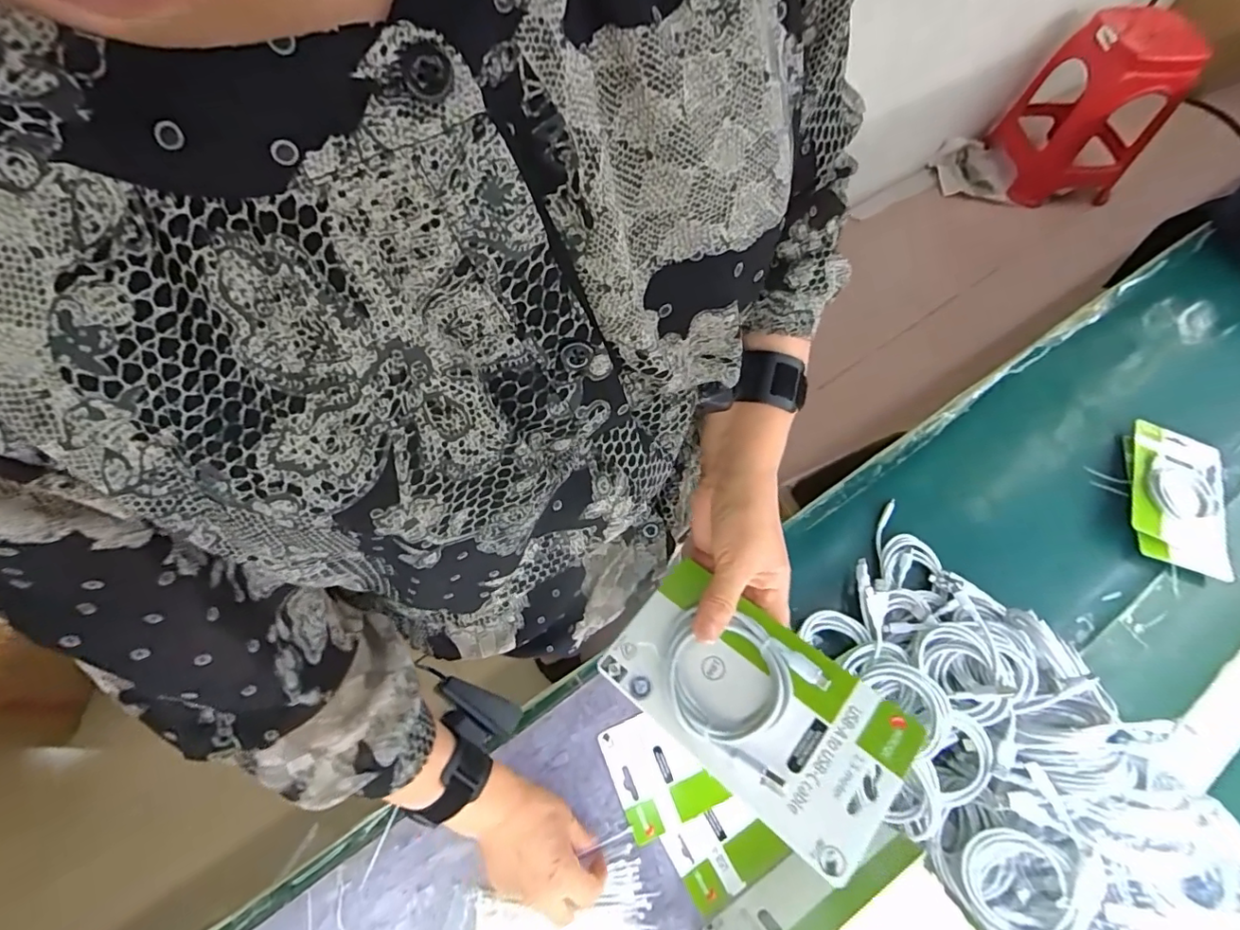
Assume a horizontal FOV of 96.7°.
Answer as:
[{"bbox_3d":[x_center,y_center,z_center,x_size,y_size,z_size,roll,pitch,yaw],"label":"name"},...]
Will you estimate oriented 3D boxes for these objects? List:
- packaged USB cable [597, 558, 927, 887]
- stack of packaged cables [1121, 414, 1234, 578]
[{"bbox_3d":[0.079,0.145,0.343,0.178,0.017,0.095,34,72,26],"label":"packaged USB cable"},{"bbox_3d":[0.688,0.033,0.686,0.108,0.036,0.201,19,64,5],"label":"stack of packaged cables"}]

